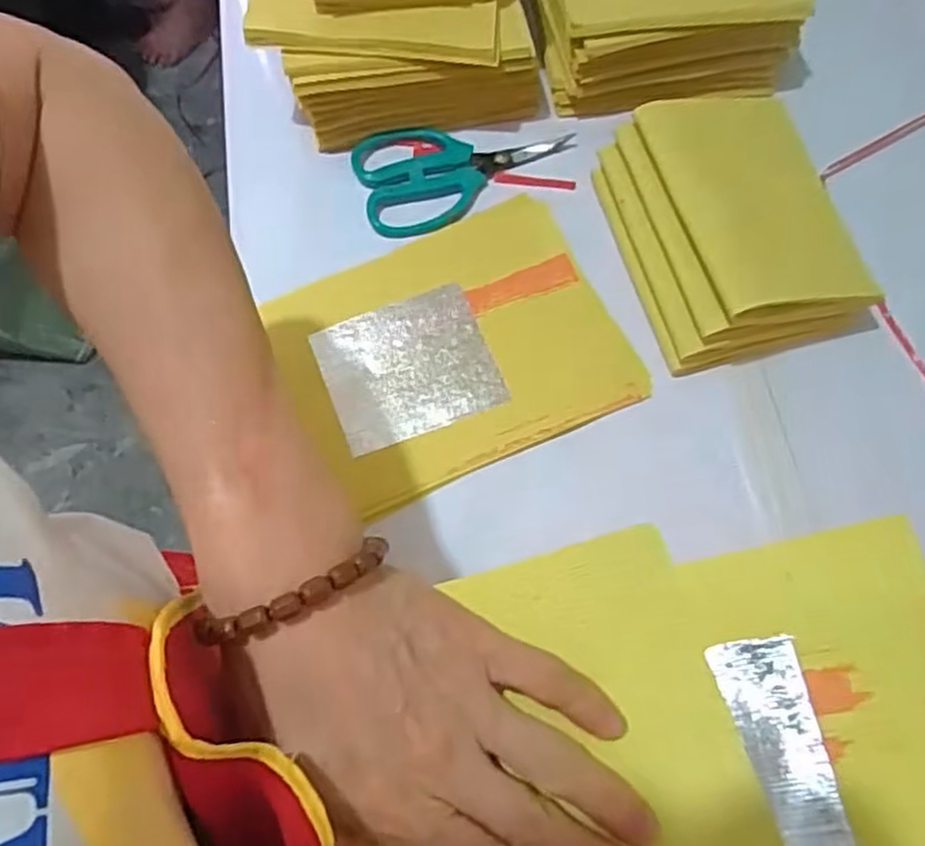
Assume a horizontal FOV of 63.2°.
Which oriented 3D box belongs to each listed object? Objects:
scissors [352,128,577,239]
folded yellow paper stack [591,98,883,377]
[{"bbox_3d":[0.004,-0.177,0.523,0.150,0.013,0.078,-16,70,-6],"label":"scissors"},{"bbox_3d":[0.170,-0.131,0.475,0.132,0.063,0.169,-13,70,-5],"label":"folded yellow paper stack"}]

